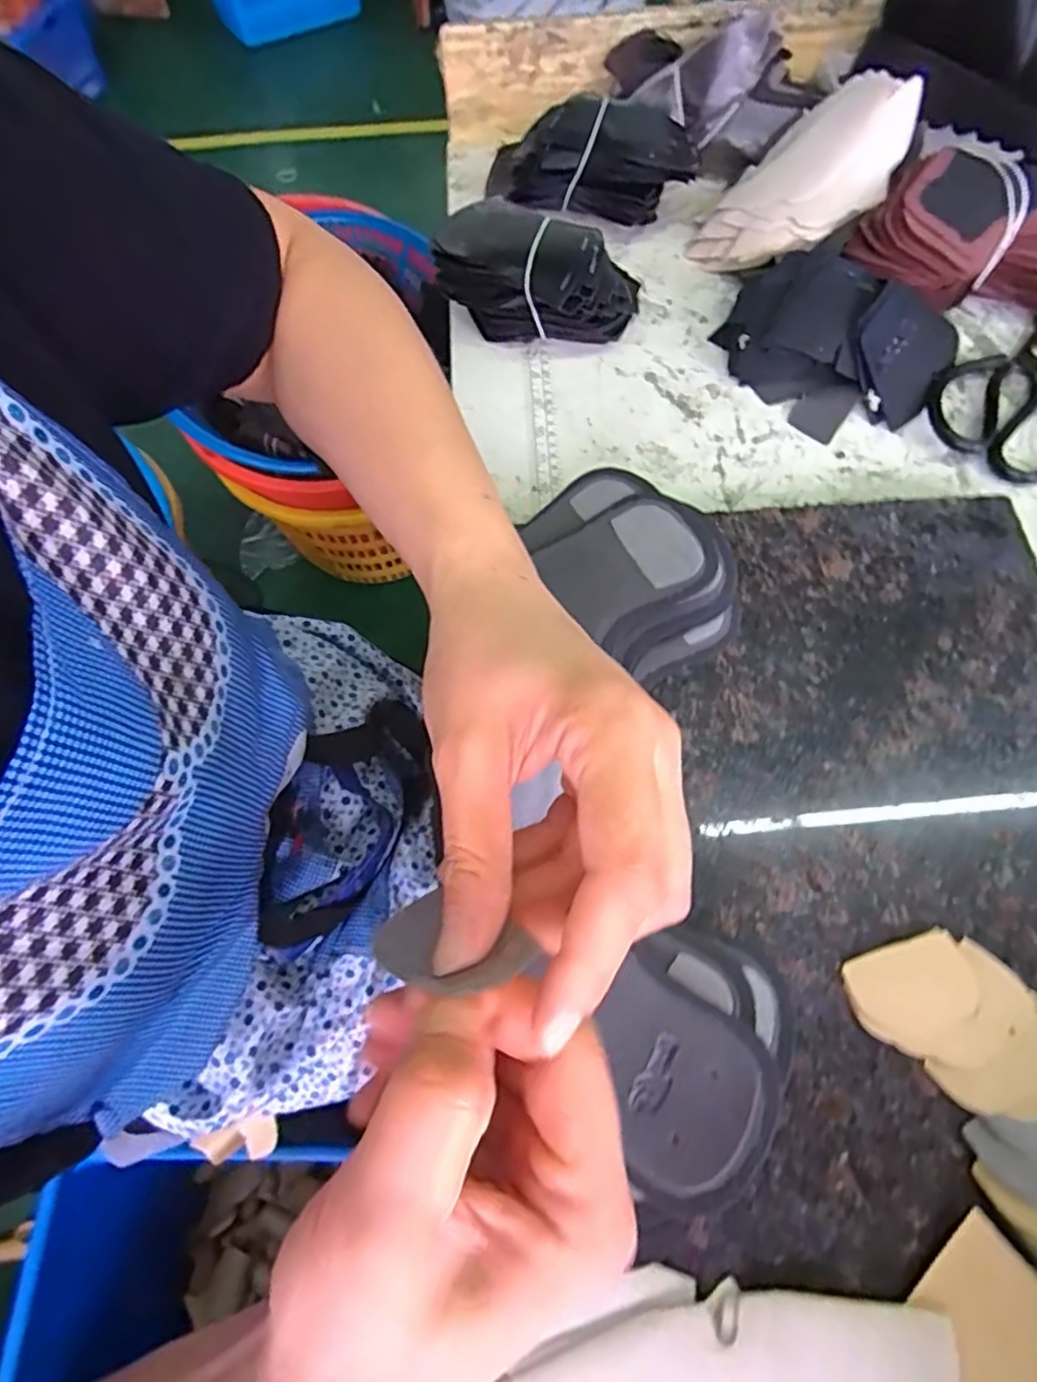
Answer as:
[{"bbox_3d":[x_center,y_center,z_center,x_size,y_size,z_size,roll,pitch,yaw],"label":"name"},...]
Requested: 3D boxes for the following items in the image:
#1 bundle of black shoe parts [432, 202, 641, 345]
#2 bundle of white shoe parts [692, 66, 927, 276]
[{"bbox_3d":[0.015,-0.314,0.491,0.154,0.066,0.092,20,70,10],"label":"bundle of black shoe parts"},{"bbox_3d":[0.222,-0.392,0.504,0.161,0.050,0.115,-48,56,18],"label":"bundle of white shoe parts"}]

